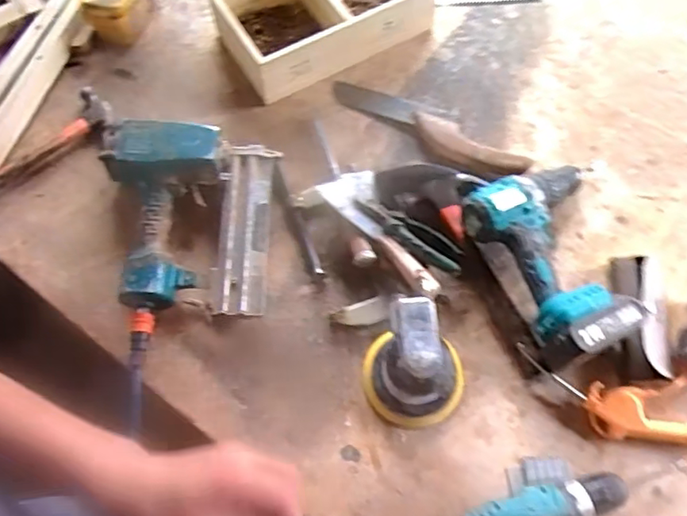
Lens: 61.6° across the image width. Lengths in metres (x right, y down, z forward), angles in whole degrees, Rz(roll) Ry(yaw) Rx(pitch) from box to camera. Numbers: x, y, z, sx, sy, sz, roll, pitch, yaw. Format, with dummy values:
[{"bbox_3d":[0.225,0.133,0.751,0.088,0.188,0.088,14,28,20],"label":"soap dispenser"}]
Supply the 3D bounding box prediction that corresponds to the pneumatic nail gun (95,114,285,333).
[{"bbox_3d":[-0.207,-0.043,0.743,0.223,0.066,0.271,3,66,2],"label":"pneumatic nail gun"}]

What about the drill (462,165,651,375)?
[{"bbox_3d":[0.272,-0.002,0.708,0.174,0.086,0.230,-22,67,-9],"label":"drill"}]

